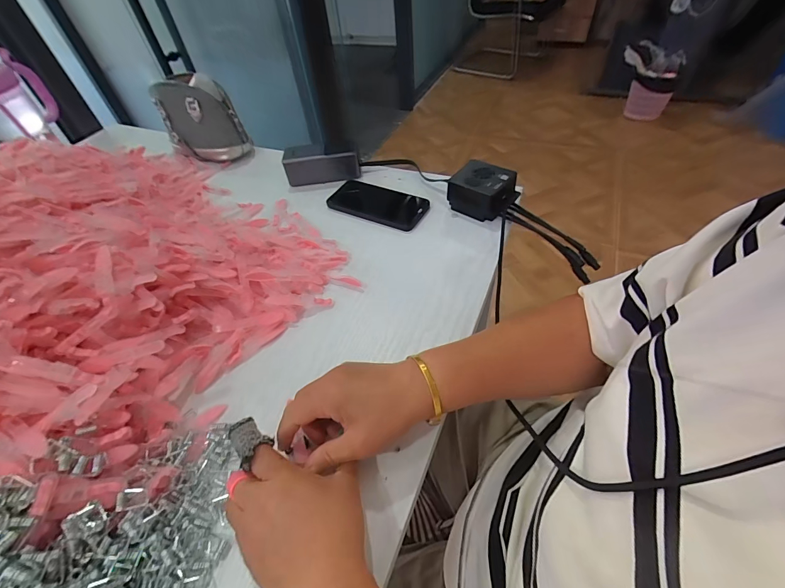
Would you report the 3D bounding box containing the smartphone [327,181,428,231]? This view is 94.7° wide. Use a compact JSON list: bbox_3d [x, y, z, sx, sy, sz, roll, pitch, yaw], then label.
[{"bbox_3d":[-0.029,-0.145,0.571,0.163,0.011,0.080,20,54,22],"label":"smartphone"}]

